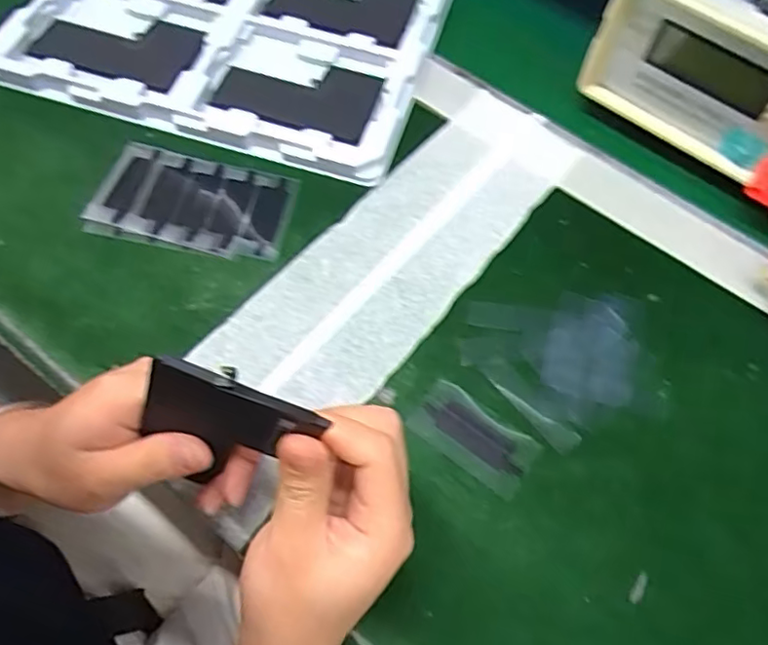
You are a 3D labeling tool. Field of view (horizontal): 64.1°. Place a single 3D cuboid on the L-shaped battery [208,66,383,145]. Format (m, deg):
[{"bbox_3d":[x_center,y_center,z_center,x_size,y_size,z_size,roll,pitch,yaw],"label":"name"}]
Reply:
[{"bbox_3d":[-0.059,-0.161,0.429,0.107,0.007,0.069,15,56,6],"label":"L-shaped battery"}]

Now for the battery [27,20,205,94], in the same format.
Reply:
[{"bbox_3d":[-0.185,-0.197,0.438,0.110,0.012,0.067,14,62,3],"label":"battery"}]

